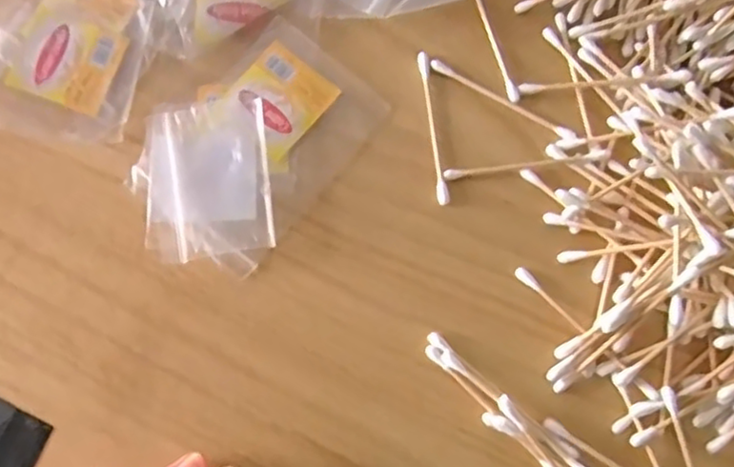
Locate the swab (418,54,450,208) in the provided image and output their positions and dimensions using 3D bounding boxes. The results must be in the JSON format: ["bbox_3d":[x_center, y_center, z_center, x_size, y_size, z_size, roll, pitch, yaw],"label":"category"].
[{"bbox_3d":[0.029,-0.047,0.293,0.005,0.004,0.070,-6,76,-3],"label":"swab"}]

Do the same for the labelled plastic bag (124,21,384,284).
[{"bbox_3d":[-0.050,-0.037,0.285,0.071,0.008,0.109,38,78,7],"label":"labelled plastic bag"}]

